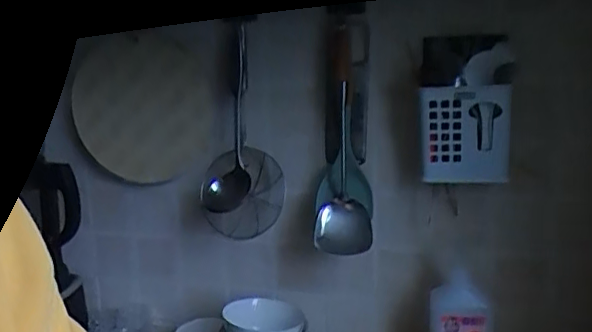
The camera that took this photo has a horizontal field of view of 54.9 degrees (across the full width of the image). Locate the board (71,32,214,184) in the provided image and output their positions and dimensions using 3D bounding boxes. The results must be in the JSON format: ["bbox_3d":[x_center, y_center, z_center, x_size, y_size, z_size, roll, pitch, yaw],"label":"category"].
[{"bbox_3d":[-0.288,-0.106,1.067,0.288,0.258,0.013,0,11,18],"label":"board"}]

